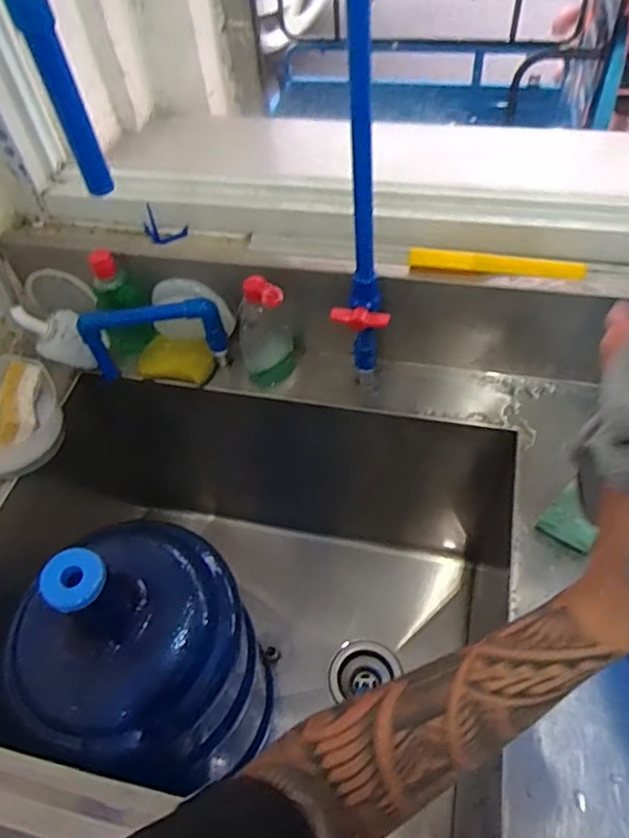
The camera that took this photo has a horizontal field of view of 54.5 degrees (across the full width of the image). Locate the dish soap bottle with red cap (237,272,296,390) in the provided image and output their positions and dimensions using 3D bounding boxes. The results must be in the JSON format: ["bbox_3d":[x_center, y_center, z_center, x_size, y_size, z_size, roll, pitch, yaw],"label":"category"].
[{"bbox_3d":[-0.063,-0.109,0.795,0.070,0.169,0.045,-8,53,-1],"label":"dish soap bottle with red cap"}]

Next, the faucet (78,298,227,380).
[{"bbox_3d":[-0.209,-0.108,0.813,0.175,0.101,0.029,-8,53,-1],"label":"faucet"}]

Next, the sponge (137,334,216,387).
[{"bbox_3d":[-0.191,-0.081,0.846,0.107,0.033,0.054,4,54,8],"label":"sponge"}]

